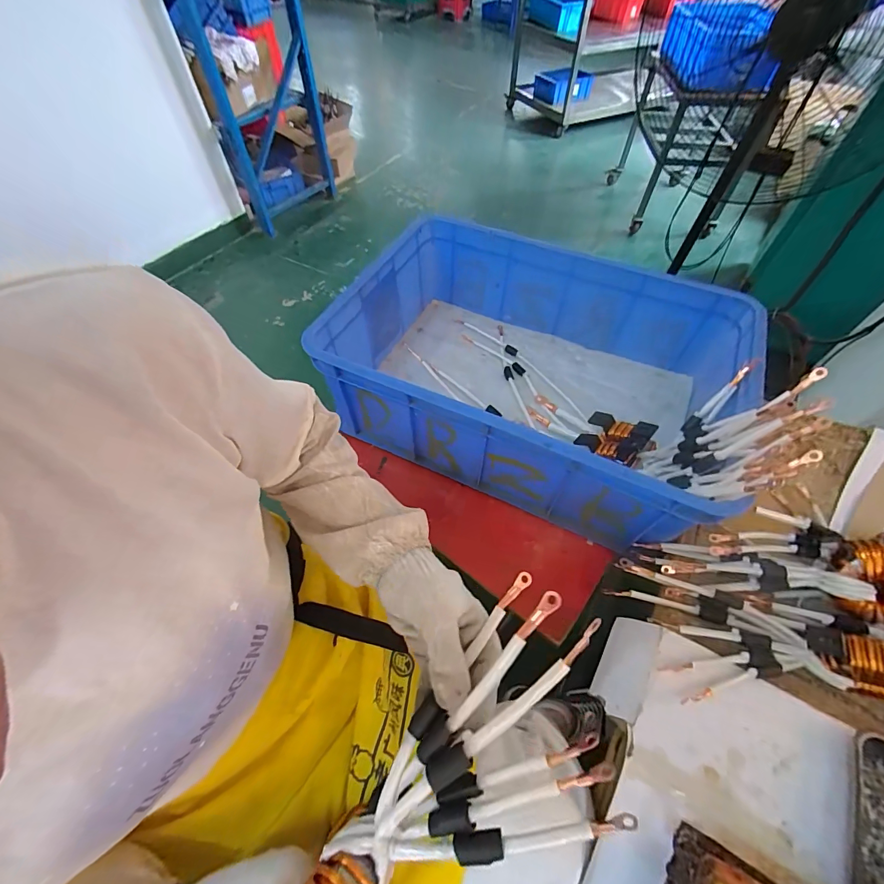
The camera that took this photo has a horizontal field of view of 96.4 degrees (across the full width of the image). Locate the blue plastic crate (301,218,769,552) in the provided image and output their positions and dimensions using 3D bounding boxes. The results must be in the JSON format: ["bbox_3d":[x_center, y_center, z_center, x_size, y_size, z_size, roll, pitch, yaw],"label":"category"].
[{"bbox_3d":[0.150,-0.117,0.664,0.594,0.202,0.403,21,59,14],"label":"blue plastic crate"}]

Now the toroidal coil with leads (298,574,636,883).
[{"bbox_3d":[0.017,0.238,0.265,0.270,0.050,0.138,-44,65,-7],"label":"toroidal coil with leads"}]

